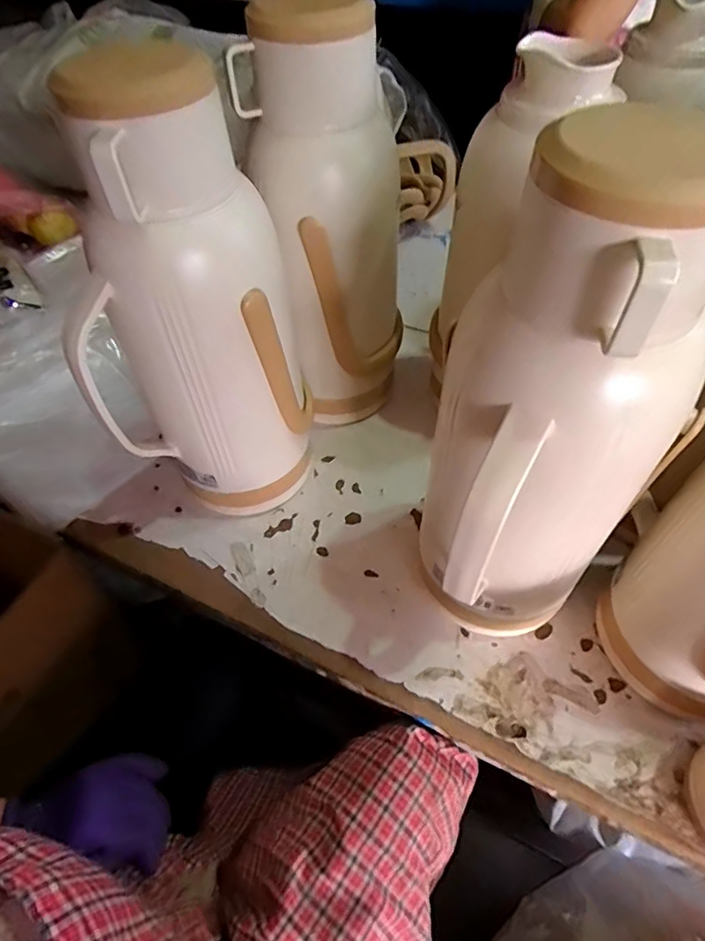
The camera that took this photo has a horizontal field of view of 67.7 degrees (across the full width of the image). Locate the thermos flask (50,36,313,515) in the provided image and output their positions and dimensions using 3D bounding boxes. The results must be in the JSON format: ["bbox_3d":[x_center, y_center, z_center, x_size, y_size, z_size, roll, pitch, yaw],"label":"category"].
[{"bbox_3d":[-0.139,-0.118,0.468,0.166,0.400,0.128,-2,52,1],"label":"thermos flask"}]

